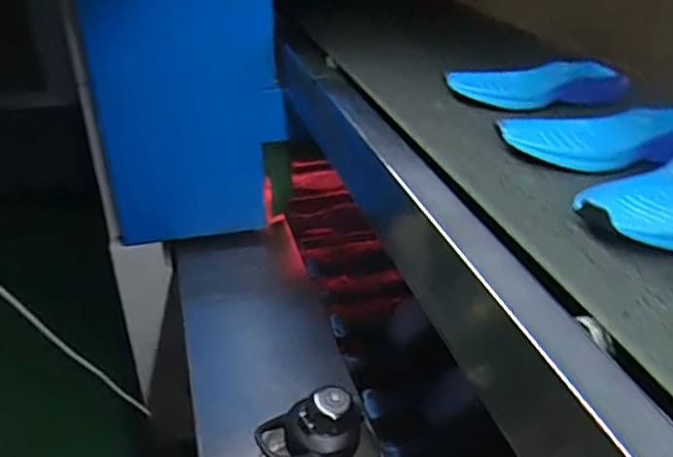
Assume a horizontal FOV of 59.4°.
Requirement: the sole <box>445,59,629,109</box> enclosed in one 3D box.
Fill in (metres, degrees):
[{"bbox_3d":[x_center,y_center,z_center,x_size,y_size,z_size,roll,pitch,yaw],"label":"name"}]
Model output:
[{"bbox_3d":[0.267,-0.191,0.776,0.252,0.038,0.067,-4,33,-11],"label":"sole"}]

